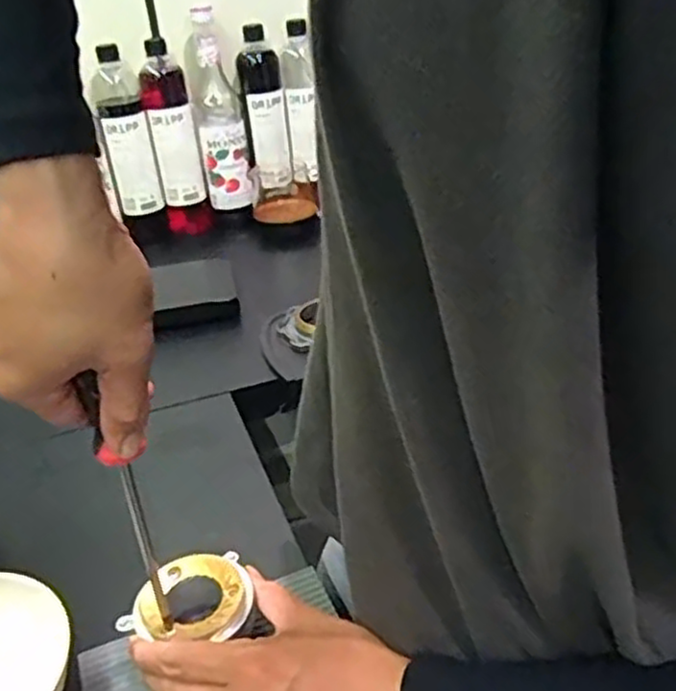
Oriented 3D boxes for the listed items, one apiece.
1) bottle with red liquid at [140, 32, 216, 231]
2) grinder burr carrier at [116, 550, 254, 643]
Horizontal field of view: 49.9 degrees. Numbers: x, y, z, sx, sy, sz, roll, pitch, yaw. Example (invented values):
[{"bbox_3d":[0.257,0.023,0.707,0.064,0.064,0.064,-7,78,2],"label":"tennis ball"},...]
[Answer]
[{"bbox_3d":[-0.240,-0.295,1.078,0.071,0.262,0.058,-10,30,-9],"label":"bottle with red liquid"},{"bbox_3d":[-0.095,0.156,0.448,0.080,0.018,0.062,-11,31,-11],"label":"grinder burr carrier"}]

